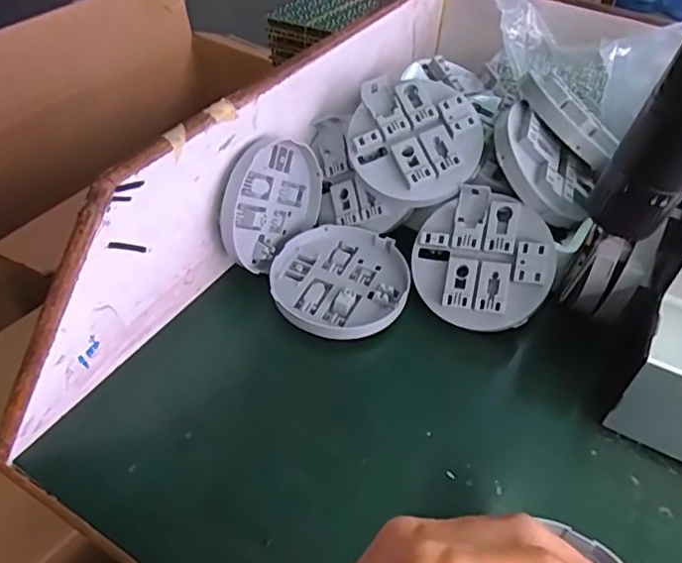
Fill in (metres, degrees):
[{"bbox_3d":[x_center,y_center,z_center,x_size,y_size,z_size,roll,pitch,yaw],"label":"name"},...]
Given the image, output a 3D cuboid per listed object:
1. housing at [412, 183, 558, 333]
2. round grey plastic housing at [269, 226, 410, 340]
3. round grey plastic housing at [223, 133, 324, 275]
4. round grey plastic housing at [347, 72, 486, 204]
[{"bbox_3d":[0.105,-0.016,0.427,0.104,0.016,0.101,-5,77,21],"label":"housing"},{"bbox_3d":[0.000,-0.002,0.446,0.103,0.017,0.100,2,46,-2],"label":"round grey plastic housing"},{"bbox_3d":[-0.050,-0.065,0.441,0.028,0.093,0.103,22,49,17],"label":"round grey plastic housing"},{"bbox_3d":[0.057,-0.111,0.443,0.101,0.016,0.093,-1,81,7],"label":"round grey plastic housing"}]

